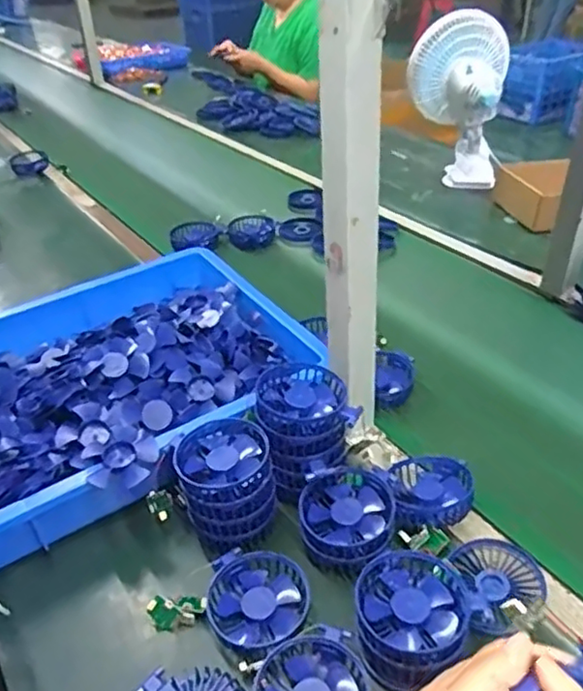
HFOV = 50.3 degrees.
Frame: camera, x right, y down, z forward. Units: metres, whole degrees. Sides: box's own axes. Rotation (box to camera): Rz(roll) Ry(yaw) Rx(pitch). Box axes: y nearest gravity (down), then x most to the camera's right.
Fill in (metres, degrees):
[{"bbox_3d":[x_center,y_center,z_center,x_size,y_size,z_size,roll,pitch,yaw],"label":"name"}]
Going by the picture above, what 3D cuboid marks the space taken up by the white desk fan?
[{"bbox_3d":[0.340,-0.503,1.294,0.196,0.316,0.161,7,37,13],"label":"white desk fan"}]

